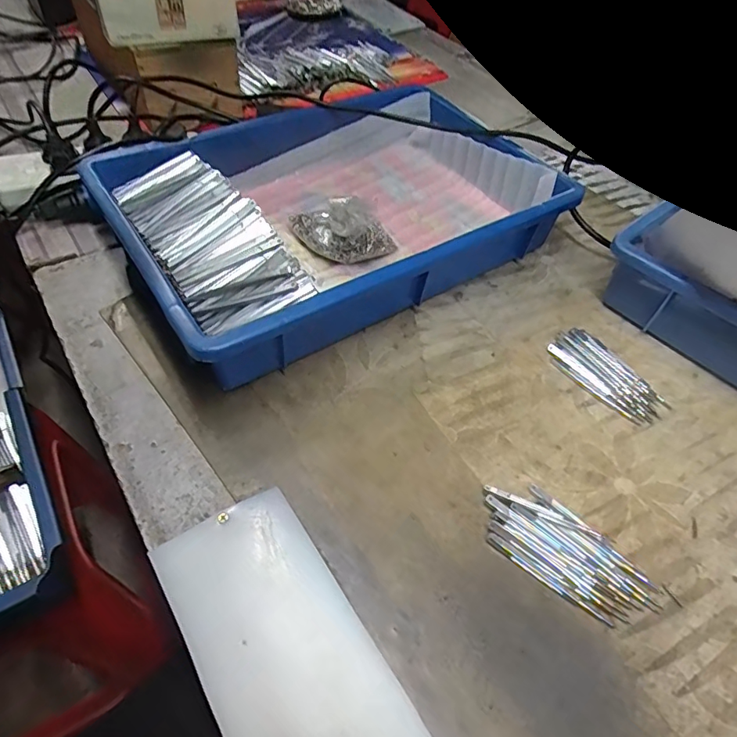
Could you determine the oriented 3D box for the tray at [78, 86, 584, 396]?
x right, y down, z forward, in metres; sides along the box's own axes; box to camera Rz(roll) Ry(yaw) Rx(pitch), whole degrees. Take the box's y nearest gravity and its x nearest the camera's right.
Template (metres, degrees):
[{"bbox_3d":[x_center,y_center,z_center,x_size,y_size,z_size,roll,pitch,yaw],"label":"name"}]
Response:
[{"bbox_3d":[-0.029,-0.160,0.518,0.408,0.094,0.270,-25,58,-24],"label":"tray"}]

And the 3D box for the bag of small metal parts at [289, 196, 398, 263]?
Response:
[{"bbox_3d":[-0.026,-0.149,0.506,0.112,0.064,0.049,8,50,0],"label":"bag of small metal parts"}]

